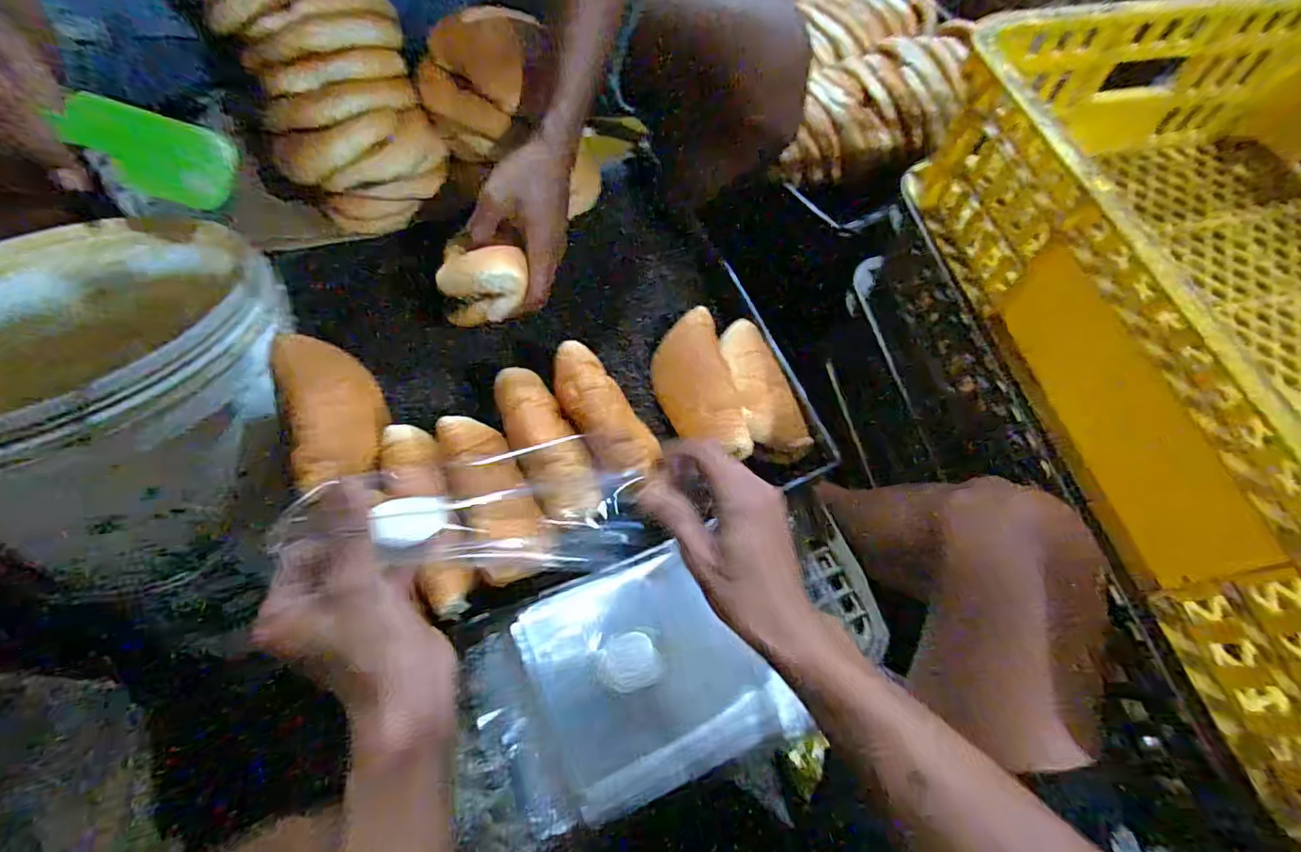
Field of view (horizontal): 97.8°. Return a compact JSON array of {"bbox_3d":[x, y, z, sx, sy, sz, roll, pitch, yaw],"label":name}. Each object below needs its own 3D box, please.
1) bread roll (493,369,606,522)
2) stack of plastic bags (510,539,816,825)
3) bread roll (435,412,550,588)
[{"bbox_3d":[-0.088,0.015,0.479,0.051,0.035,0.138,-26,67,-16],"label":"bread roll"},{"bbox_3d":[0.001,0.186,0.438,0.173,0.021,0.159,-20,66,-13],"label":"stack of plastic bags"},{"bbox_3d":[-0.128,0.055,0.464,0.056,0.031,0.138,-22,66,-14],"label":"bread roll"}]

